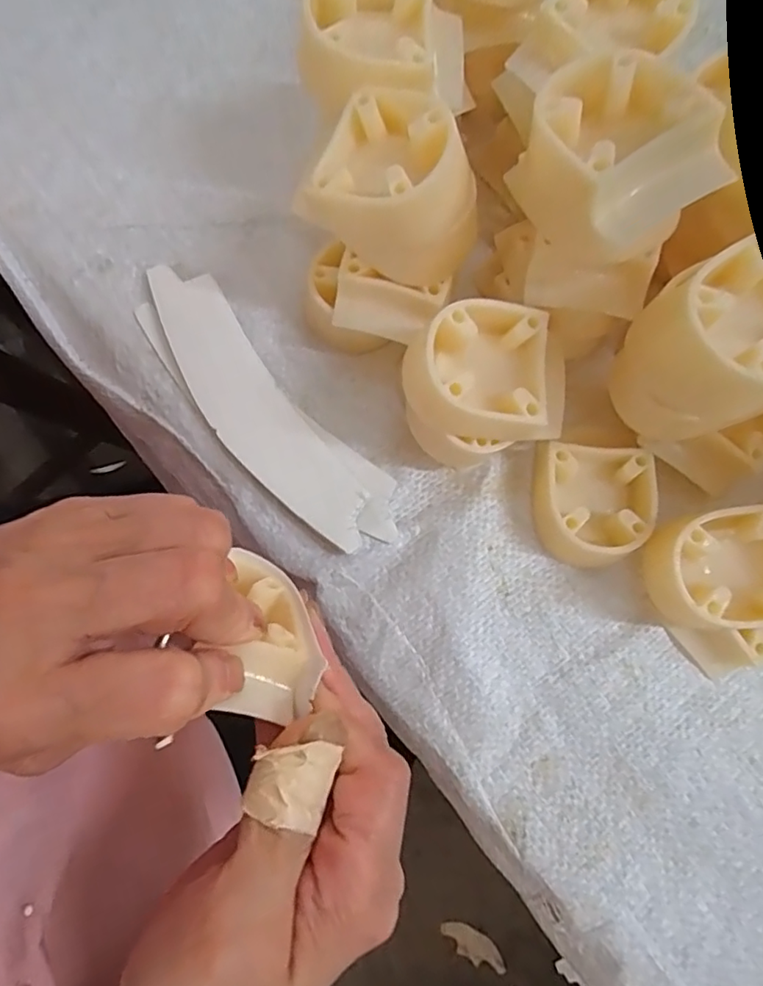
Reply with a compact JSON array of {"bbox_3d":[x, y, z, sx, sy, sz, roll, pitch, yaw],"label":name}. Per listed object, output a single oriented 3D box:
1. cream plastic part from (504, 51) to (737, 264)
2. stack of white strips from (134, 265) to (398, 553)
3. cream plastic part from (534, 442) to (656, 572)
[{"bbox_3d":[0.077,-0.111,0.190,0.052,0.046,0.056,-20,82,-3],"label":"cream plastic part"},{"bbox_3d":[-0.055,-0.038,0.253,0.042,0.009,0.158,-41,83,-8],"label":"stack of white strips"},{"bbox_3d":[0.090,0.006,0.243,0.049,0.020,0.052,5,79,0],"label":"cream plastic part"}]

